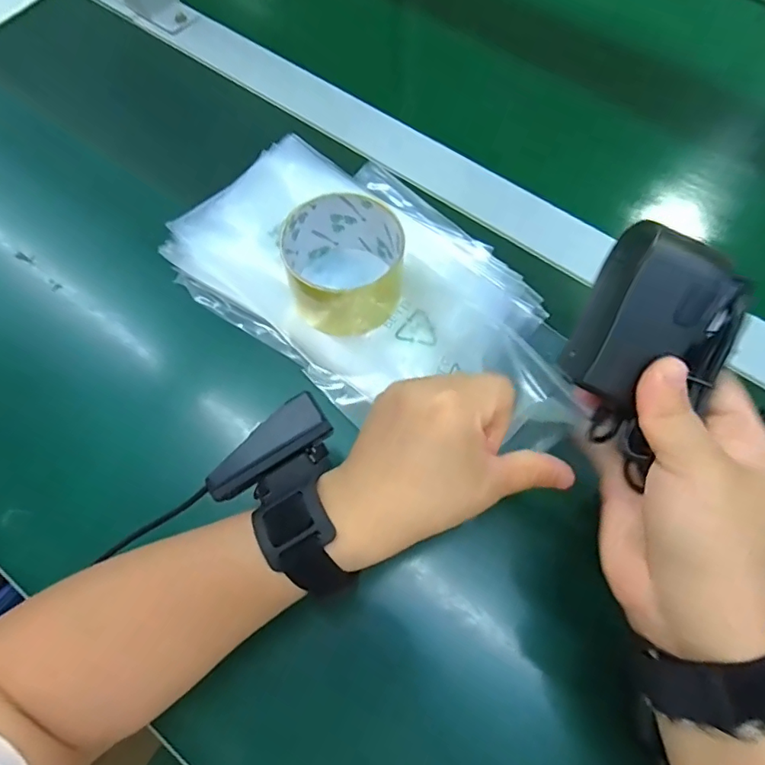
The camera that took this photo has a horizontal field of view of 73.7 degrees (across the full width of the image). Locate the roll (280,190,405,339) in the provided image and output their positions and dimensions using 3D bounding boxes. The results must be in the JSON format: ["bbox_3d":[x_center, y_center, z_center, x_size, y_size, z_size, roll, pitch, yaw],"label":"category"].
[{"bbox_3d":[-0.025,-0.082,0.362,0.081,0.059,0.079,0,67,0],"label":"roll"}]

